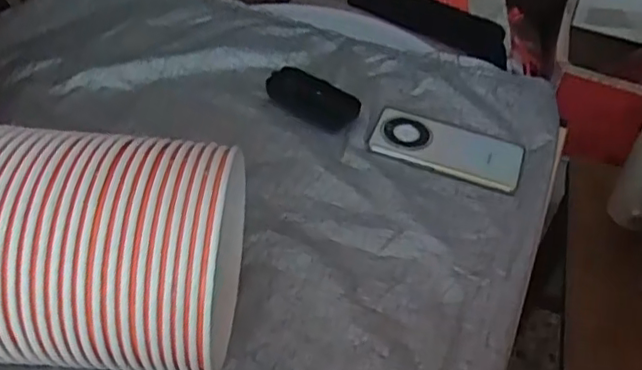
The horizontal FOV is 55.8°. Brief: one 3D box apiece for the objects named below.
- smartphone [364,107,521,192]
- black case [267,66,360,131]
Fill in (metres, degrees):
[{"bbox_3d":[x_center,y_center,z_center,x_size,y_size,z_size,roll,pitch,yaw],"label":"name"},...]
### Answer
[{"bbox_3d":[0.138,-0.043,0.660,0.159,0.008,0.083,15,47,8],"label":"smartphone"},{"bbox_3d":[-0.010,-0.100,0.693,0.105,0.023,0.045,27,49,18],"label":"black case"}]

